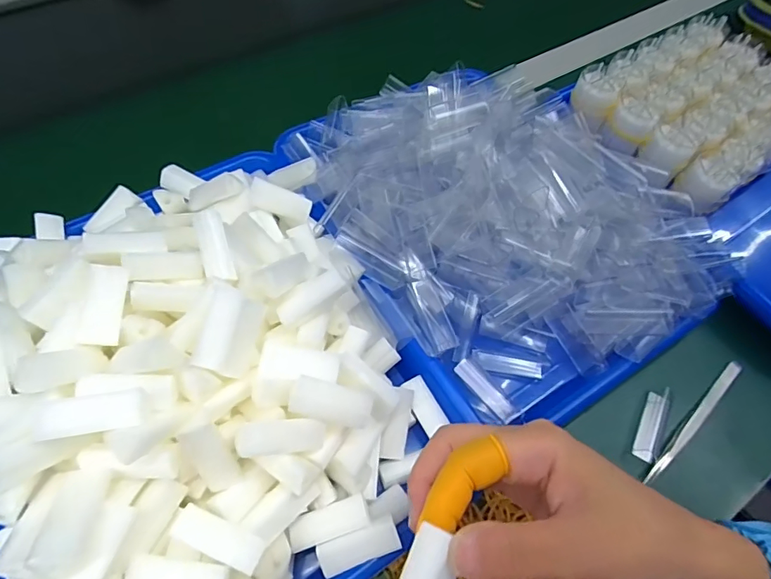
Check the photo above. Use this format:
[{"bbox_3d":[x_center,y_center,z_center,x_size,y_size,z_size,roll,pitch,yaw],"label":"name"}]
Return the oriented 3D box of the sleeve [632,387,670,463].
[{"bbox_3d":[0.196,0.097,0.342,0.016,0.006,0.055,26,61,12],"label":"sleeve"}]

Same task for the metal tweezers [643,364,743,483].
[{"bbox_3d":[0.234,0.092,0.348,0.135,0.004,0.007,-35,67,-21],"label":"metal tweezers"}]

